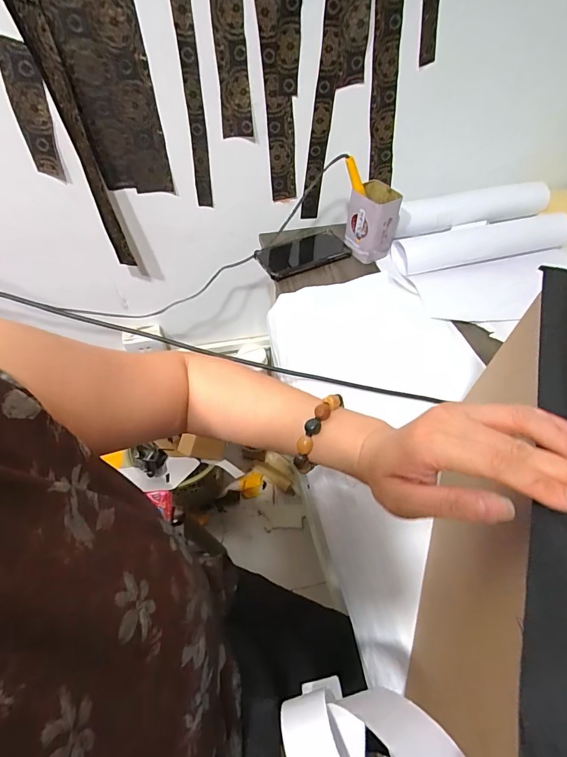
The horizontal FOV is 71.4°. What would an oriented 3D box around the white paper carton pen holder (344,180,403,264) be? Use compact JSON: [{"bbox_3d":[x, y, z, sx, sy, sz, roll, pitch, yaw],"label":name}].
[{"bbox_3d":[0.158,-0.279,0.703,0.089,0.102,0.086,9,56,4],"label":"white paper carton pen holder"}]

